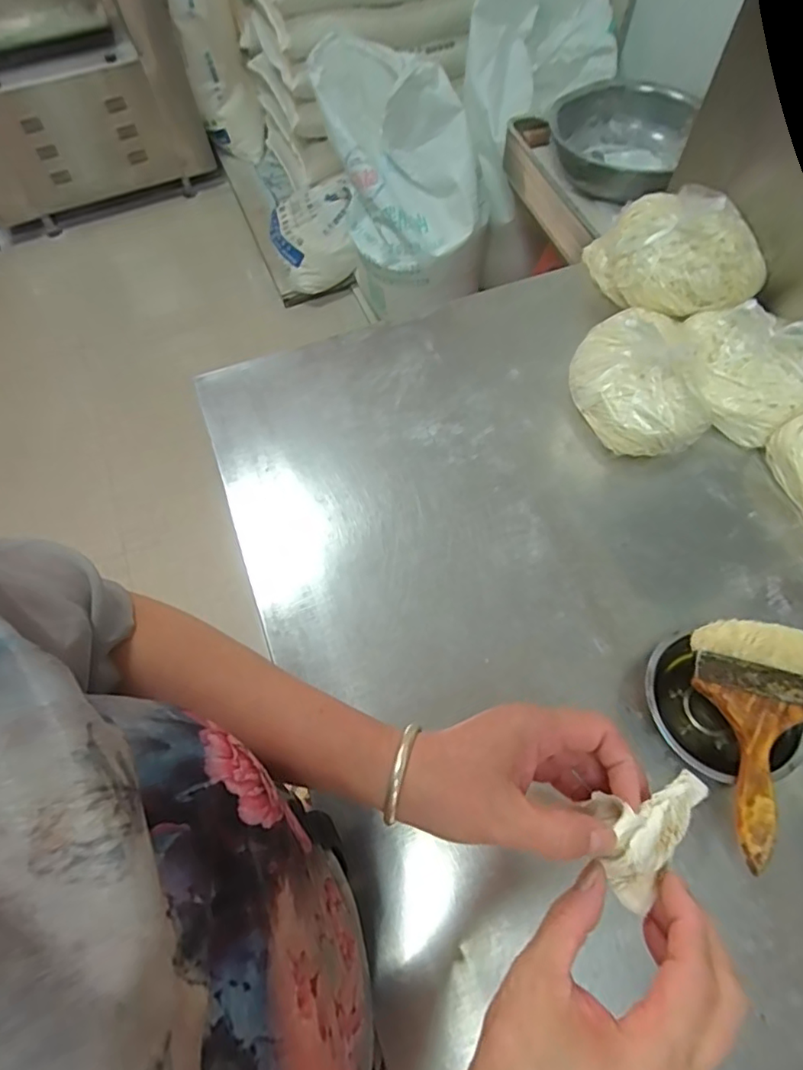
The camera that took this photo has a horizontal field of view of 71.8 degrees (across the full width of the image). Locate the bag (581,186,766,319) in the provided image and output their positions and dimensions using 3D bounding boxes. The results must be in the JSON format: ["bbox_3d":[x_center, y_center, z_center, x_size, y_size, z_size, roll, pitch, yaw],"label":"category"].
[{"bbox_3d":[0.376,-0.376,0.749,0.190,0.124,0.166,-7,65,3],"label":"bag"}]

